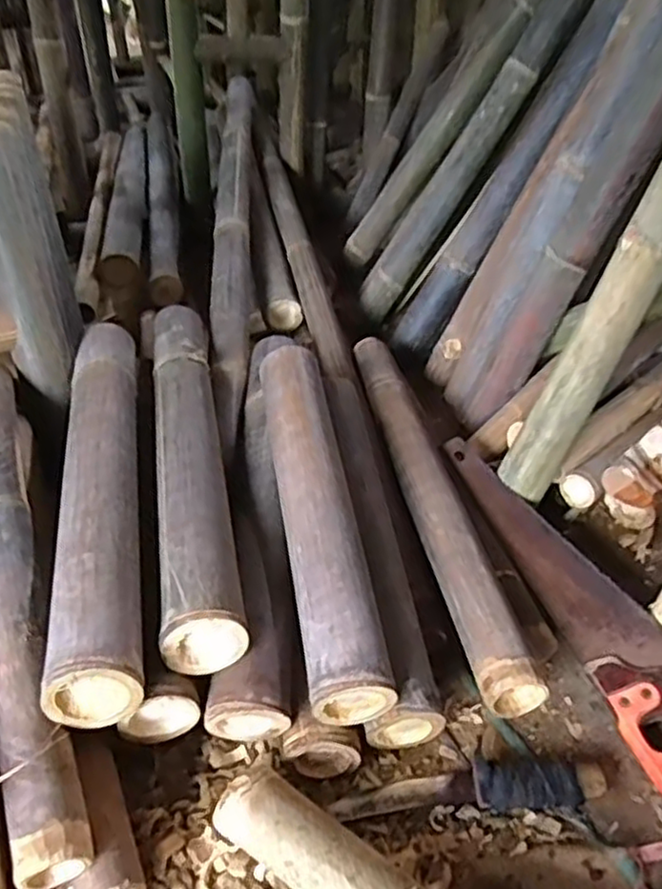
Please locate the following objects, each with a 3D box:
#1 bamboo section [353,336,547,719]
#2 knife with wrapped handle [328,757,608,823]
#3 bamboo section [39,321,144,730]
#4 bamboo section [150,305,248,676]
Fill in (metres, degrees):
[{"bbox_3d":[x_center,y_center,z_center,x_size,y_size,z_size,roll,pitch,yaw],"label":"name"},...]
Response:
[{"bbox_3d":[0.127,0.049,0.935,0.073,0.075,0.642,-4,38,-9],"label":"bamboo section"},{"bbox_3d":[0.135,0.340,0.687,0.259,0.039,0.042,0,37,-4],"label":"knife with wrapped handle"},{"bbox_3d":[-0.274,0.038,0.829,0.092,0.075,0.602,-7,38,-12],"label":"bamboo section"},{"bbox_3d":[-0.183,-0.006,0.895,0.084,0.068,0.650,-6,38,-11],"label":"bamboo section"}]

